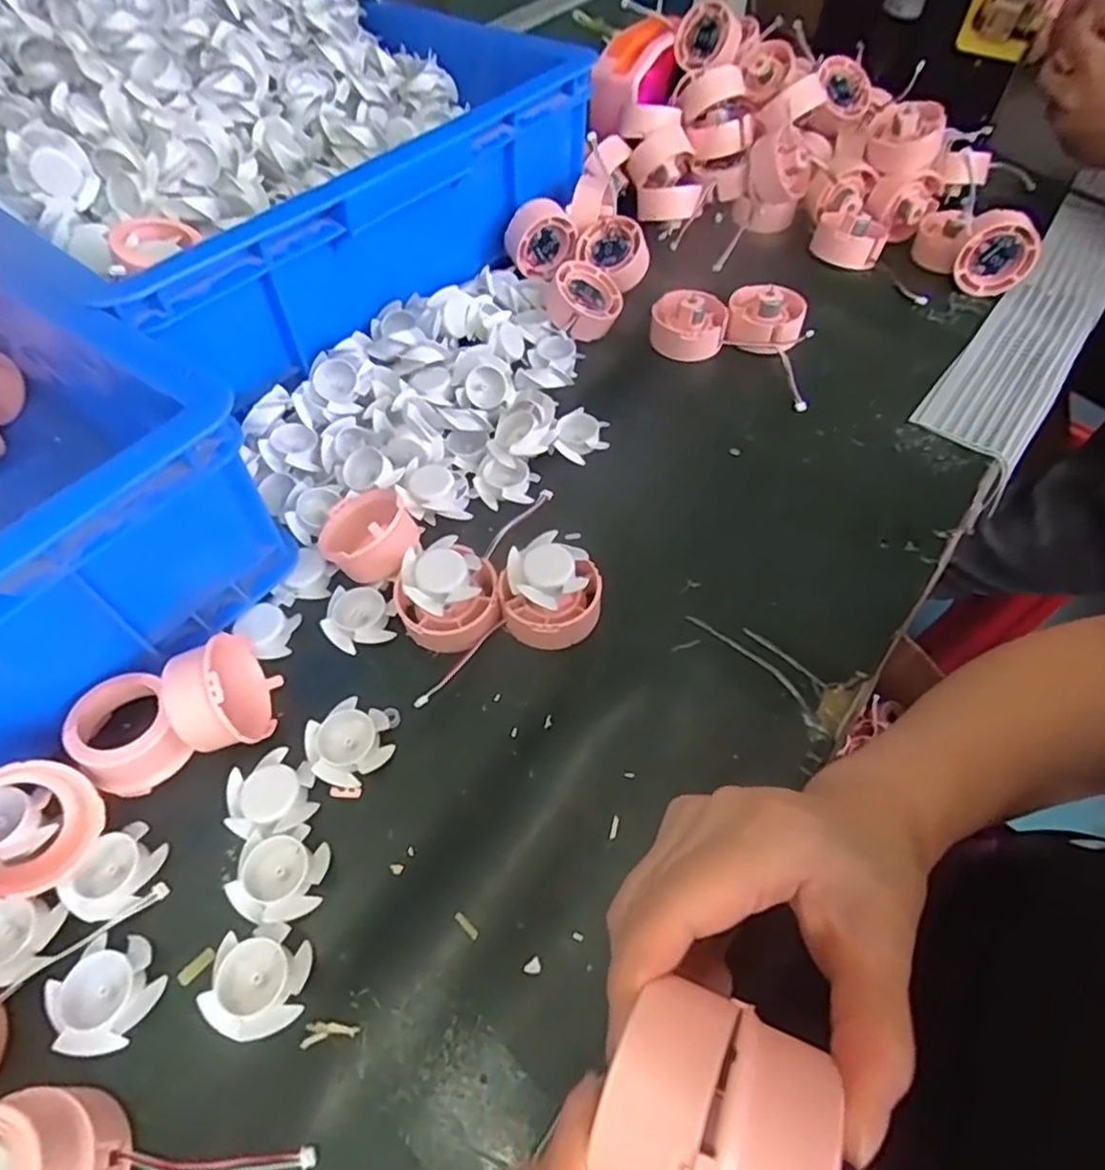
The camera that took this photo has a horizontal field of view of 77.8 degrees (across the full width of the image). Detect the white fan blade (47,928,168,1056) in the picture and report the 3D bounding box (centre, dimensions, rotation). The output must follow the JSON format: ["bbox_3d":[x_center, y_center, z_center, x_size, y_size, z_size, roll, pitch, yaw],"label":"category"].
[{"bbox_3d":[-0.179,0.163,0.274,0.035,0.010,0.038,33,62,21],"label":"white fan blade"}]

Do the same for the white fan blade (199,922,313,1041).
[{"bbox_3d":[-0.118,0.159,0.275,0.036,0.010,0.038,1,55,2],"label":"white fan blade"}]

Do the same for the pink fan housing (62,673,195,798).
[{"bbox_3d":[-0.200,0.071,0.325,0.041,0.031,0.049,-26,59,-16],"label":"pink fan housing"}]

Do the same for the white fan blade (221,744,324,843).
[{"bbox_3d":[-0.130,0.098,0.318,0.040,0.011,0.039,-1,55,1],"label":"white fan blade"}]

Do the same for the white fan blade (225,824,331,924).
[{"bbox_3d":[-0.119,0.126,0.299,0.037,0.013,0.038,0,55,1],"label":"white fan blade"}]

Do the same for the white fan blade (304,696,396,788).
[{"bbox_3d":[-0.097,0.077,0.332,0.038,0.014,0.036,0,55,1],"label":"white fan blade"}]

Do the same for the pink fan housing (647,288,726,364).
[{"bbox_3d":[0.099,-0.193,0.502,0.054,0.033,0.046,6,55,5],"label":"pink fan housing"}]

